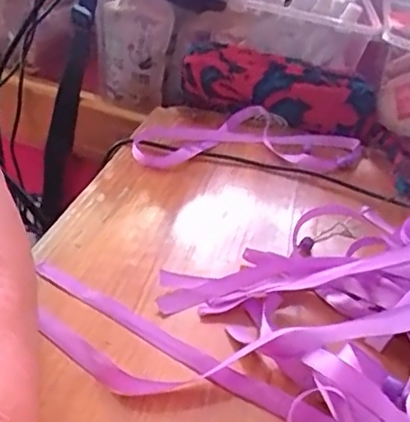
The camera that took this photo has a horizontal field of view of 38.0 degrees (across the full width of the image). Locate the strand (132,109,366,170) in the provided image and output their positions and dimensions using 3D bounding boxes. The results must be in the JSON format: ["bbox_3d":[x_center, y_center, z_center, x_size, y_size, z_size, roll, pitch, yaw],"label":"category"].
[{"bbox_3d":[0.037,-0.064,0.505,0.194,0.012,0.106,5,30,-12],"label":"strand"}]

